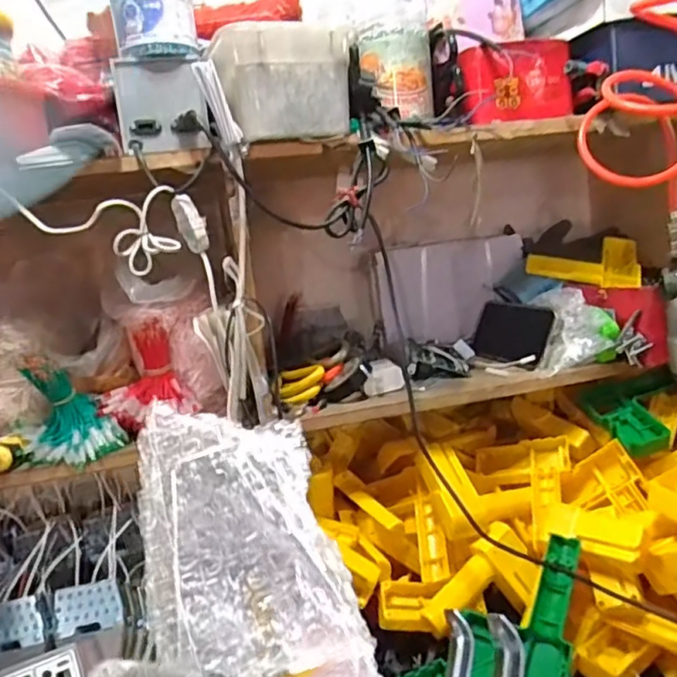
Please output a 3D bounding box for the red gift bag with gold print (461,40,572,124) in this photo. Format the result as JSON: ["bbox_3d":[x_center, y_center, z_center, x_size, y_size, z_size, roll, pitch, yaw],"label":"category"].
[{"bbox_3d":[0.199,-0.290,0.681,0.136,0.085,0.033,-9,6,-10],"label":"red gift bag with gold print"}]

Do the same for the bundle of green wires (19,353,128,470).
[{"bbox_3d":[-0.282,0.074,0.645,0.091,0.108,0.044,-10,10,-21],"label":"bundle of green wires"}]

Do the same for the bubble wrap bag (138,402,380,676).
[{"bbox_3d":[-0.032,0.095,0.235,0.075,0.141,0.016,-12,-14,-25],"label":"bubble wrap bag"}]

